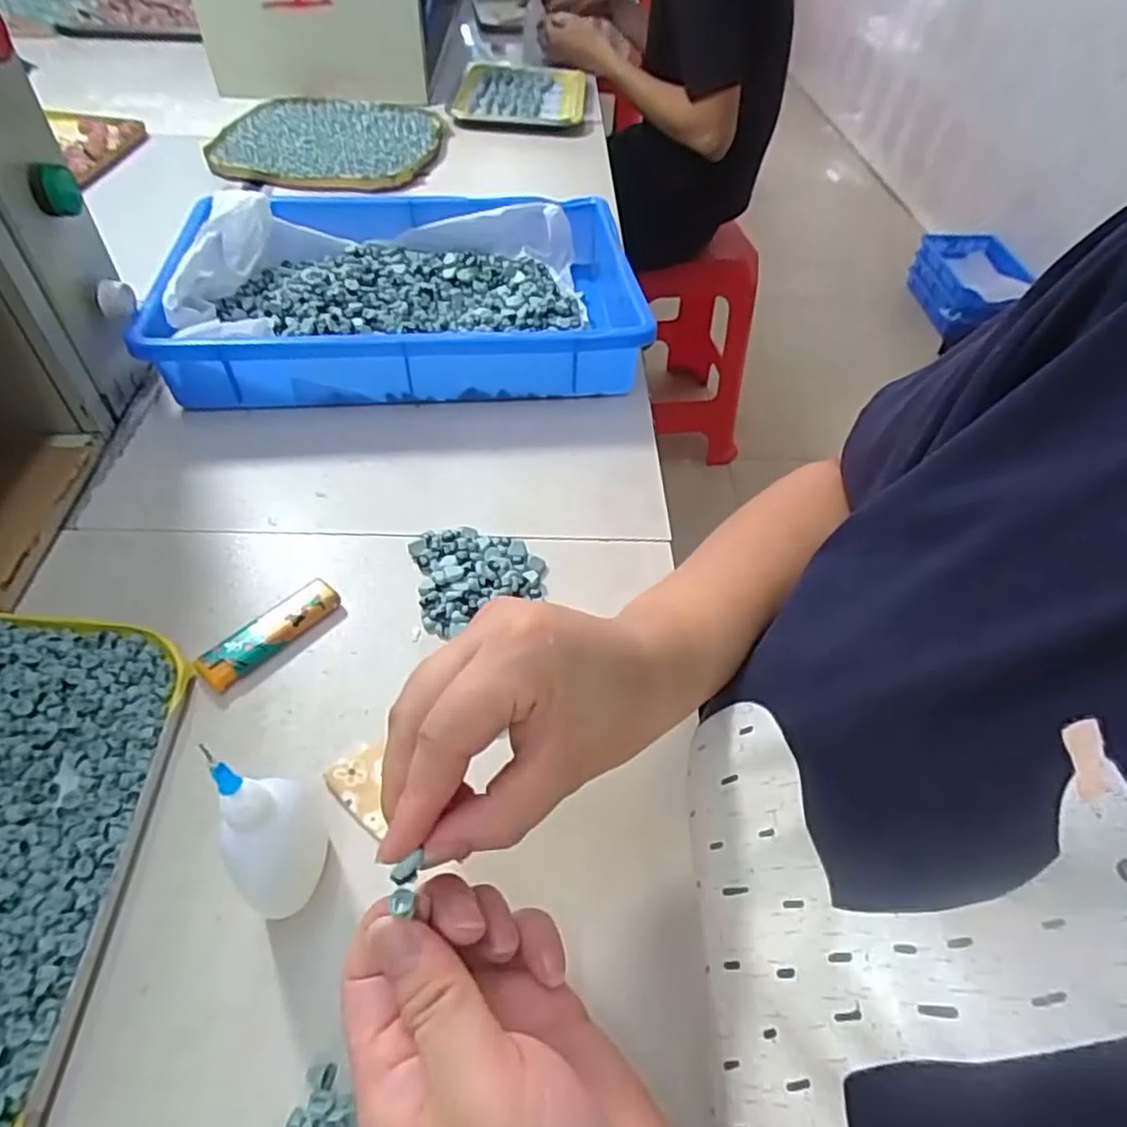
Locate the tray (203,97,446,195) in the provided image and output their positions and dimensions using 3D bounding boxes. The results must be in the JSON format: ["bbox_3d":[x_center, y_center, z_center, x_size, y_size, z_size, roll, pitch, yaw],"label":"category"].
[{"bbox_3d":[-0.292,-0.531,0.842,0.255,0.021,0.257,7,48,-1],"label":"tray"}]

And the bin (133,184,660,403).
[{"bbox_3d":[-0.122,-0.223,0.557,0.353,0.068,0.235,-3,49,-6],"label":"bin"}]

